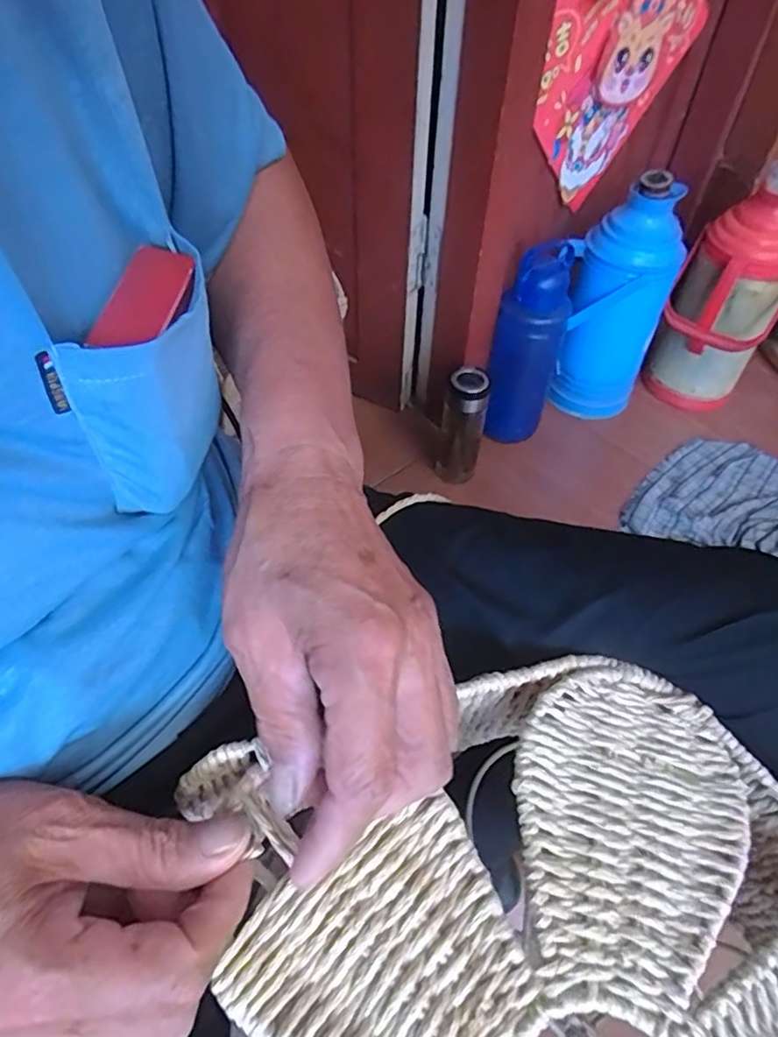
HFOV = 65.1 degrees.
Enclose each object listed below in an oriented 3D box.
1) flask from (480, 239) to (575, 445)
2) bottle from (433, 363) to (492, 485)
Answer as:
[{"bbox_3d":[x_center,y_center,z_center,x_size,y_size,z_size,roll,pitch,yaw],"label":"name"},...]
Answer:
[{"bbox_3d":[0.216,-0.271,0.976,0.103,0.307,0.122,11,53,8],"label":"flask"},{"bbox_3d":[0.110,-0.131,0.944,0.066,0.200,0.055,15,54,11],"label":"bottle"}]

